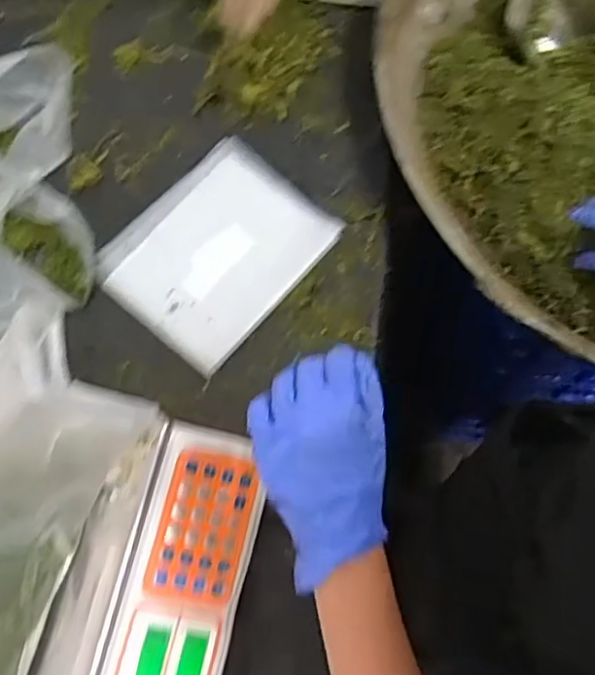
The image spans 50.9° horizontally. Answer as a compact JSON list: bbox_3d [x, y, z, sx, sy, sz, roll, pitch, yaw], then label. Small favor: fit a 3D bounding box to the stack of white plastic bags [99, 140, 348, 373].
[{"bbox_3d":[-0.088,-0.098,0.669,0.187,0.012,0.218,39,78,13],"label":"stack of white plastic bags"}]

